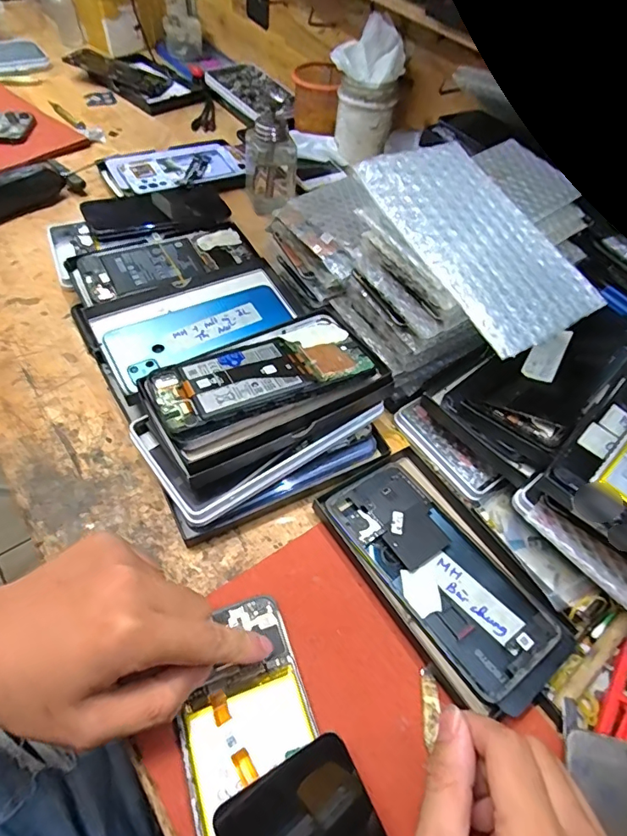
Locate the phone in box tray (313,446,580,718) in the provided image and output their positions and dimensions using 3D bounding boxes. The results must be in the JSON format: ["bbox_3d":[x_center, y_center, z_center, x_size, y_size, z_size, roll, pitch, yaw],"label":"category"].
[{"bbox_3d":[0.093,0.101,0.335,0.102,0.020,0.175,-25,60,-23],"label":"phone in box tray"}]

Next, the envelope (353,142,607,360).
[{"bbox_3d":[0.111,-0.123,0.325,0.096,0.007,0.168,-24,72,-20],"label":"envelope"}]

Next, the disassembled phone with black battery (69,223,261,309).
[{"bbox_3d":[-0.145,-0.156,0.480,0.170,0.010,0.081,-24,60,-22],"label":"disassembled phone with black battery"}]

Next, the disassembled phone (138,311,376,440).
[{"bbox_3d":[-0.039,-0.033,0.364,0.162,0.012,0.081,-24,50,-23],"label":"disassembled phone"}]

